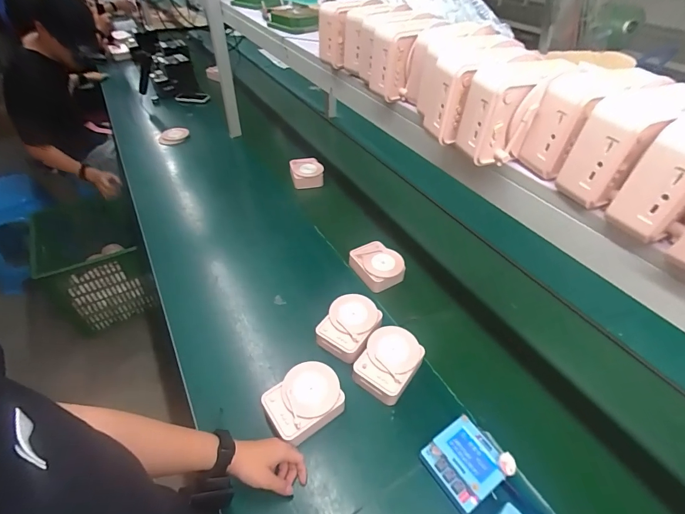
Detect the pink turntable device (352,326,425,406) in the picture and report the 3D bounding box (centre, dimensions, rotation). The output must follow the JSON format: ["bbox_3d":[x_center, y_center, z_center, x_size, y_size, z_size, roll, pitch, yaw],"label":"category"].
[{"bbox_3d":[0.093,0.210,0.702,0.111,0.055,0.137,27,49,25],"label":"pink turntable device"}]

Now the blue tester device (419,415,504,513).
[{"bbox_3d":[0.195,0.334,0.574,0.099,0.045,0.099,-23,48,-23],"label":"blue tester device"}]

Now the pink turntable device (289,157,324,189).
[{"bbox_3d":[-0.124,-0.292,1.231,0.109,0.070,0.096,-5,43,-7],"label":"pink turntable device"}]

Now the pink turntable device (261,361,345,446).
[{"bbox_3d":[-0.067,0.263,0.645,0.132,0.059,0.110,-25,49,-26],"label":"pink turntable device"}]

